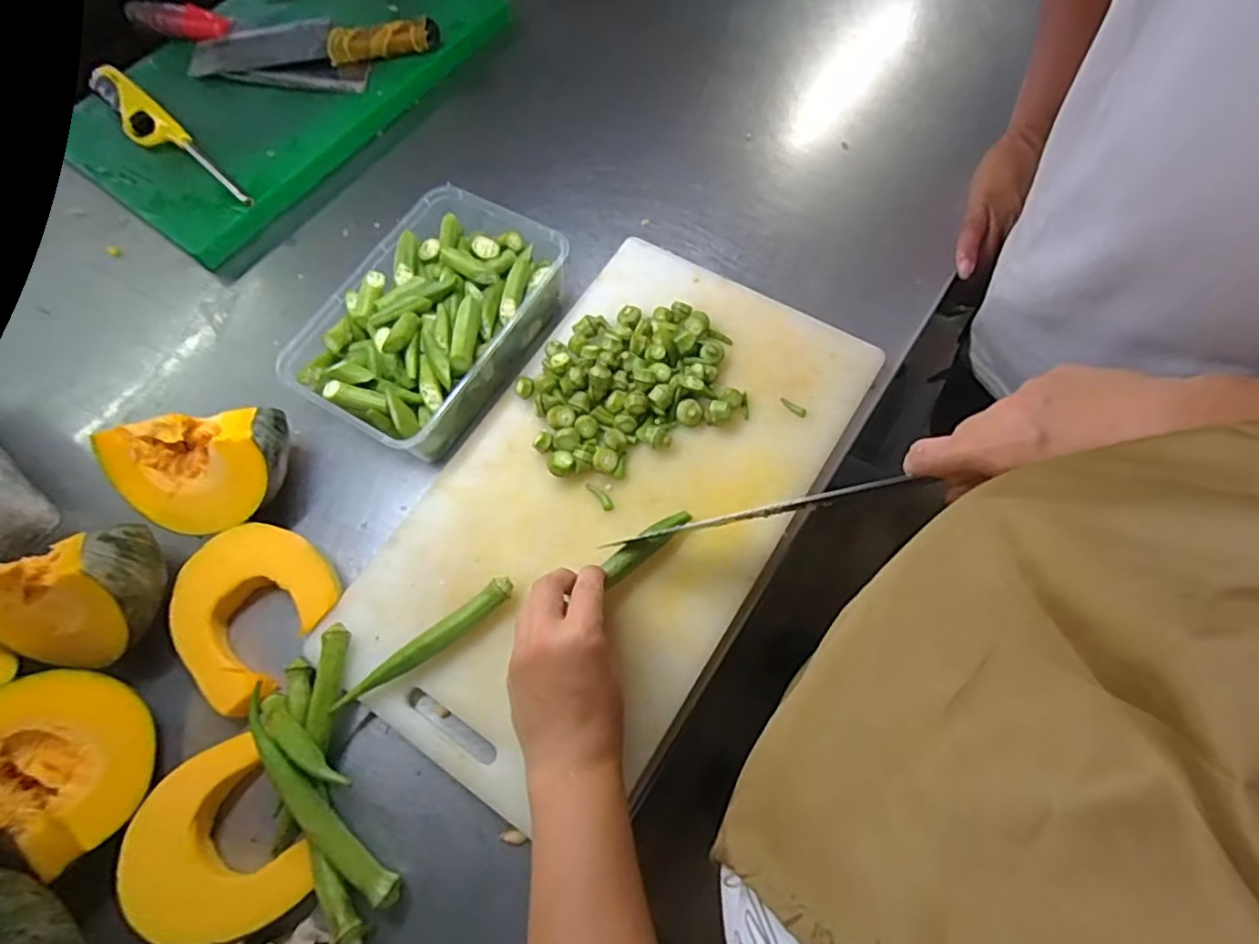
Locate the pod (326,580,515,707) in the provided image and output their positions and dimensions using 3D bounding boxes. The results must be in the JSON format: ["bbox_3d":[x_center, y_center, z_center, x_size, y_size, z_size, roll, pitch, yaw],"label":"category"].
[{"bbox_3d":[-0.137,0.119,0.440,0.135,0.018,0.018,-36,69,-10],"label":"pod"}]

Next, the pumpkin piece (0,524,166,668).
[{"bbox_3d":[-0.390,0.083,0.437,0.126,0.063,0.085,-9,64,1],"label":"pumpkin piece"}]

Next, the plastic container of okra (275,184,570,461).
[{"bbox_3d":[-0.165,-0.129,0.534,0.156,0.062,0.224,28,70,17],"label":"plastic container of okra"}]

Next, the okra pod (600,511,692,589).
[{"bbox_3d":[0.013,0.052,0.461,0.074,0.017,0.015,-38,68,-15],"label":"okra pod"}]

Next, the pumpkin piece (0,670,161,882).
[{"bbox_3d":[-0.368,0.182,0.409,0.060,0.110,0.093,-25,18,31],"label":"pumpkin piece"}]

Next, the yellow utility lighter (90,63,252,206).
[{"bbox_3d":[-0.474,-0.342,0.648,0.045,0.022,0.269,-43,69,-15],"label":"yellow utility lighter"}]

